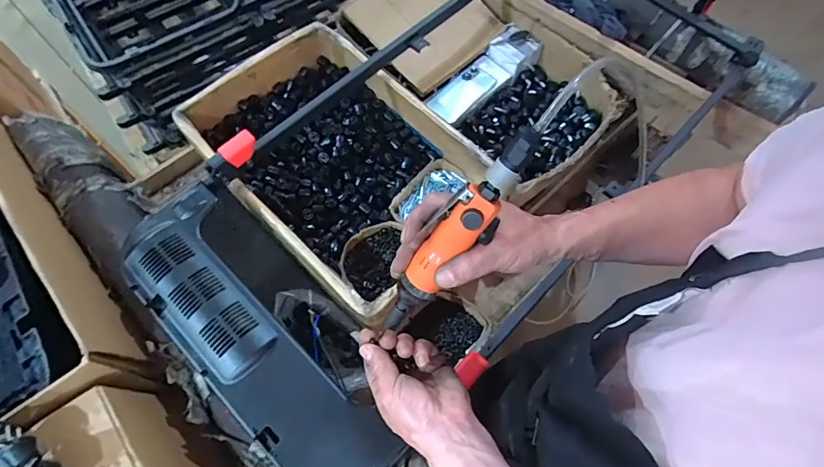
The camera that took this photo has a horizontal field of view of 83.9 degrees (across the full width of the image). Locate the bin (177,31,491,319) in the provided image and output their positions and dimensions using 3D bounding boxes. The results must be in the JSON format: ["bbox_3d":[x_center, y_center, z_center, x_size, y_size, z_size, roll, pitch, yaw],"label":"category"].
[{"bbox_3d":[-0.130,-0.127,0.843,0.345,0.132,0.527,-42,71,-16],"label":"bin"}]

